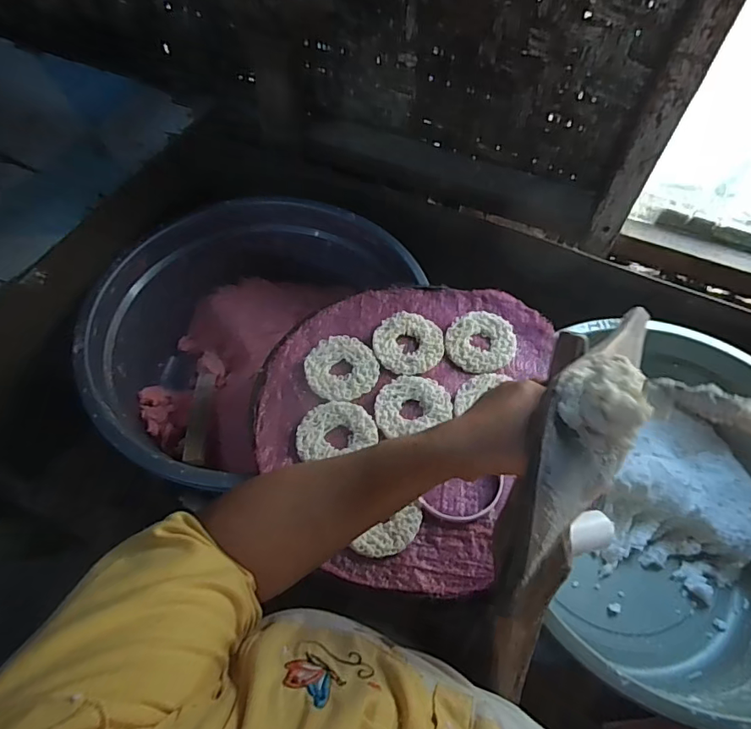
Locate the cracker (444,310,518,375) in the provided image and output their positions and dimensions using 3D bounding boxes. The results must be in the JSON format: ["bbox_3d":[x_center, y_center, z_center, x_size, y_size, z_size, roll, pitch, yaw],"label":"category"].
[{"bbox_3d":[0.122,-0.028,0.577,0.075,0.008,0.080,1,57,-2],"label":"cracker"}]

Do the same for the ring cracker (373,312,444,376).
[{"bbox_3d":[0.038,-0.025,0.571,0.080,0.007,0.077,1,57,-2],"label":"ring cracker"}]

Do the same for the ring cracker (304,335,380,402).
[{"bbox_3d":[-0.038,0.002,0.550,0.077,0.007,0.077,1,57,-2],"label":"ring cracker"}]

